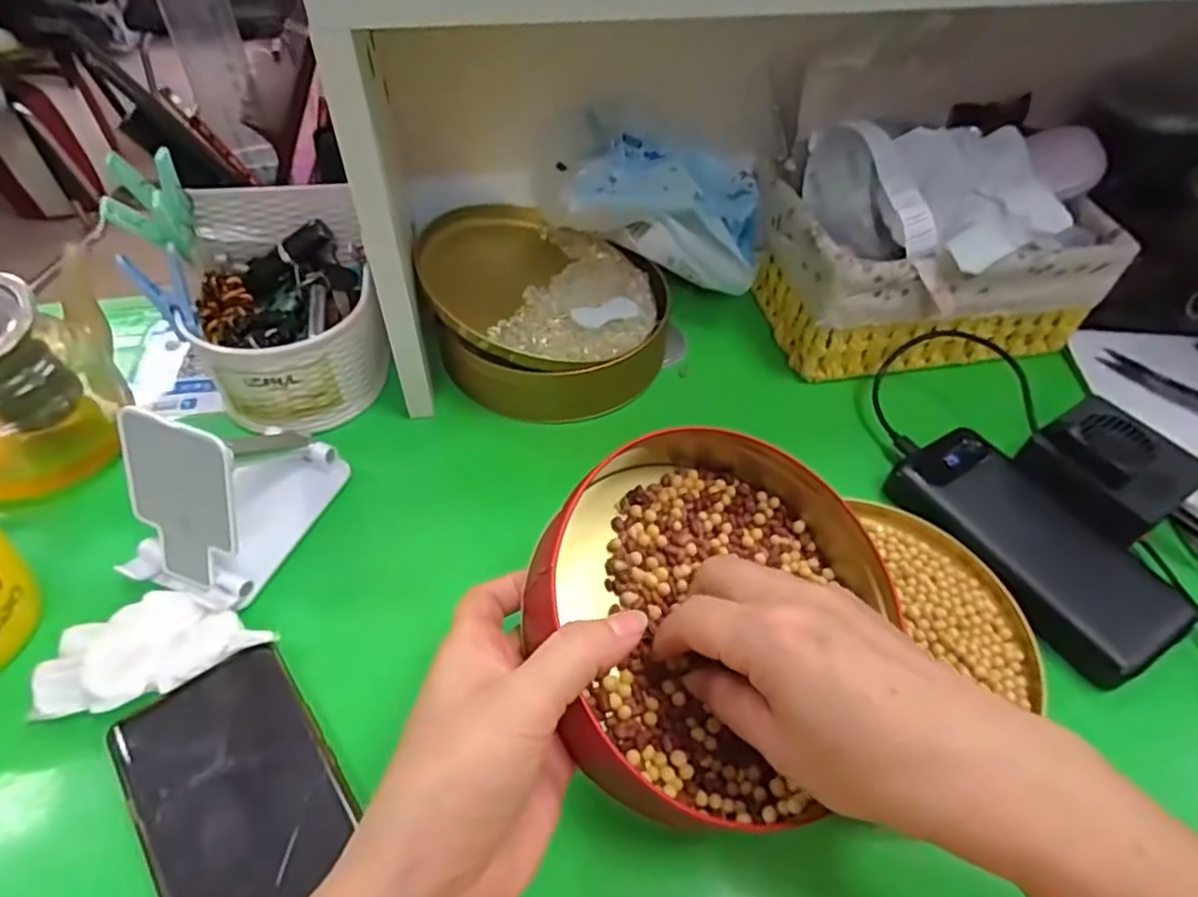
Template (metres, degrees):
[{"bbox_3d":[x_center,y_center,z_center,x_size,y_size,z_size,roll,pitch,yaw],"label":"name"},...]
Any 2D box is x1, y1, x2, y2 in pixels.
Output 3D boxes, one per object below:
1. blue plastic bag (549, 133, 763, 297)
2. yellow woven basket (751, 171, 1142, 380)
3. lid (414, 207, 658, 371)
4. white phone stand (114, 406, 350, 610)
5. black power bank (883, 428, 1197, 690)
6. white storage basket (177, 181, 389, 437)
[{"bbox_3d":[0.047,-0.171,0.481,0.155,0.084,0.083,-2,49,-5],"label":"blue plastic bag"},{"bbox_3d":[0.243,-0.132,0.494,0.216,0.095,0.130,-10,50,-12],"label":"yellow woven basket"},{"bbox_3d":[-0.045,-0.119,0.465,0.163,0.023,0.164,8,47,-9],"label":"lid"},{"bbox_3d":[-0.199,0.014,0.350,0.062,0.093,0.107,15,50,11],"label":"white phone stand"},{"bbox_3d":[0.252,0.053,0.384,0.075,0.025,0.154,-23,53,-21],"label":"black power bank"},{"bbox_3d":[-0.202,-0.090,0.429,0.110,0.103,0.130,-10,50,-12],"label":"white storage basket"}]

